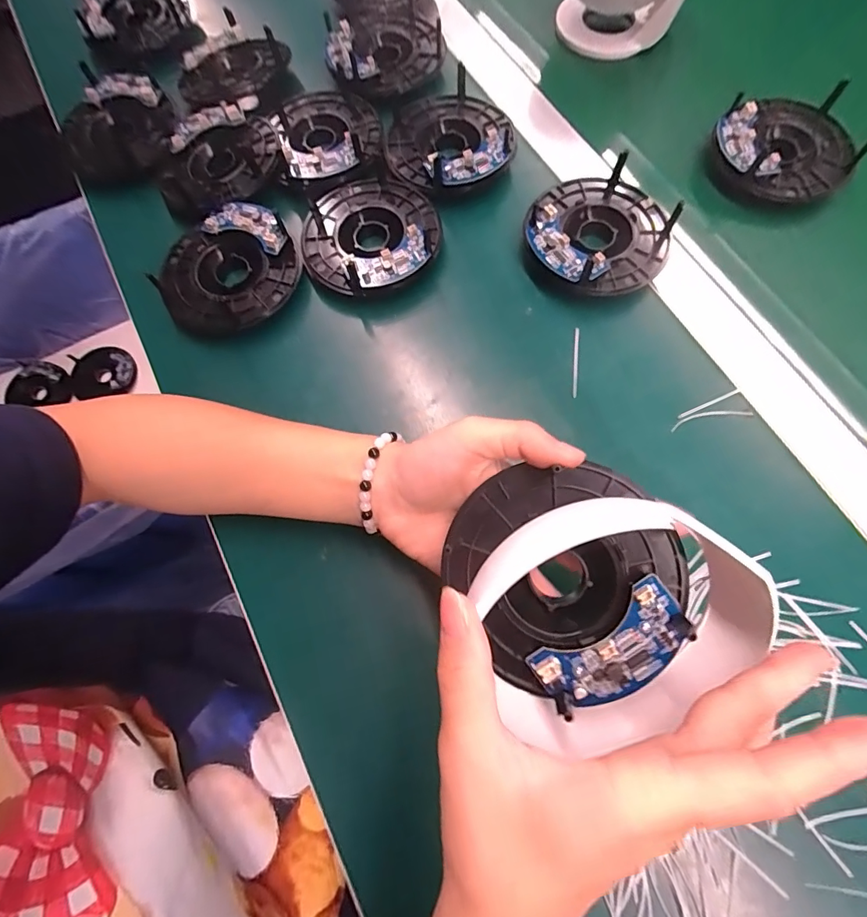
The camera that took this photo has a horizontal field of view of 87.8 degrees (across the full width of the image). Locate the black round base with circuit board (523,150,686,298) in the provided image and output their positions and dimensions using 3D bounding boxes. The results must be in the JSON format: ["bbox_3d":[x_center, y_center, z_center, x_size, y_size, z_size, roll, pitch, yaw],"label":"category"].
[{"bbox_3d":[0.117,-0.164,0.322,0.101,0.029,0.098,0,73,2],"label":"black round base with circuit board"}]

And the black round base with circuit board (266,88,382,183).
[{"bbox_3d":[-0.085,-0.262,0.359,0.083,0.026,0.098,-18,73,-2],"label":"black round base with circuit board"}]

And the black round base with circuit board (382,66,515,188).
[{"bbox_3d":[0.012,-0.254,0.351,0.100,0.021,0.101,-1,73,3],"label":"black round base with circuit board"}]

